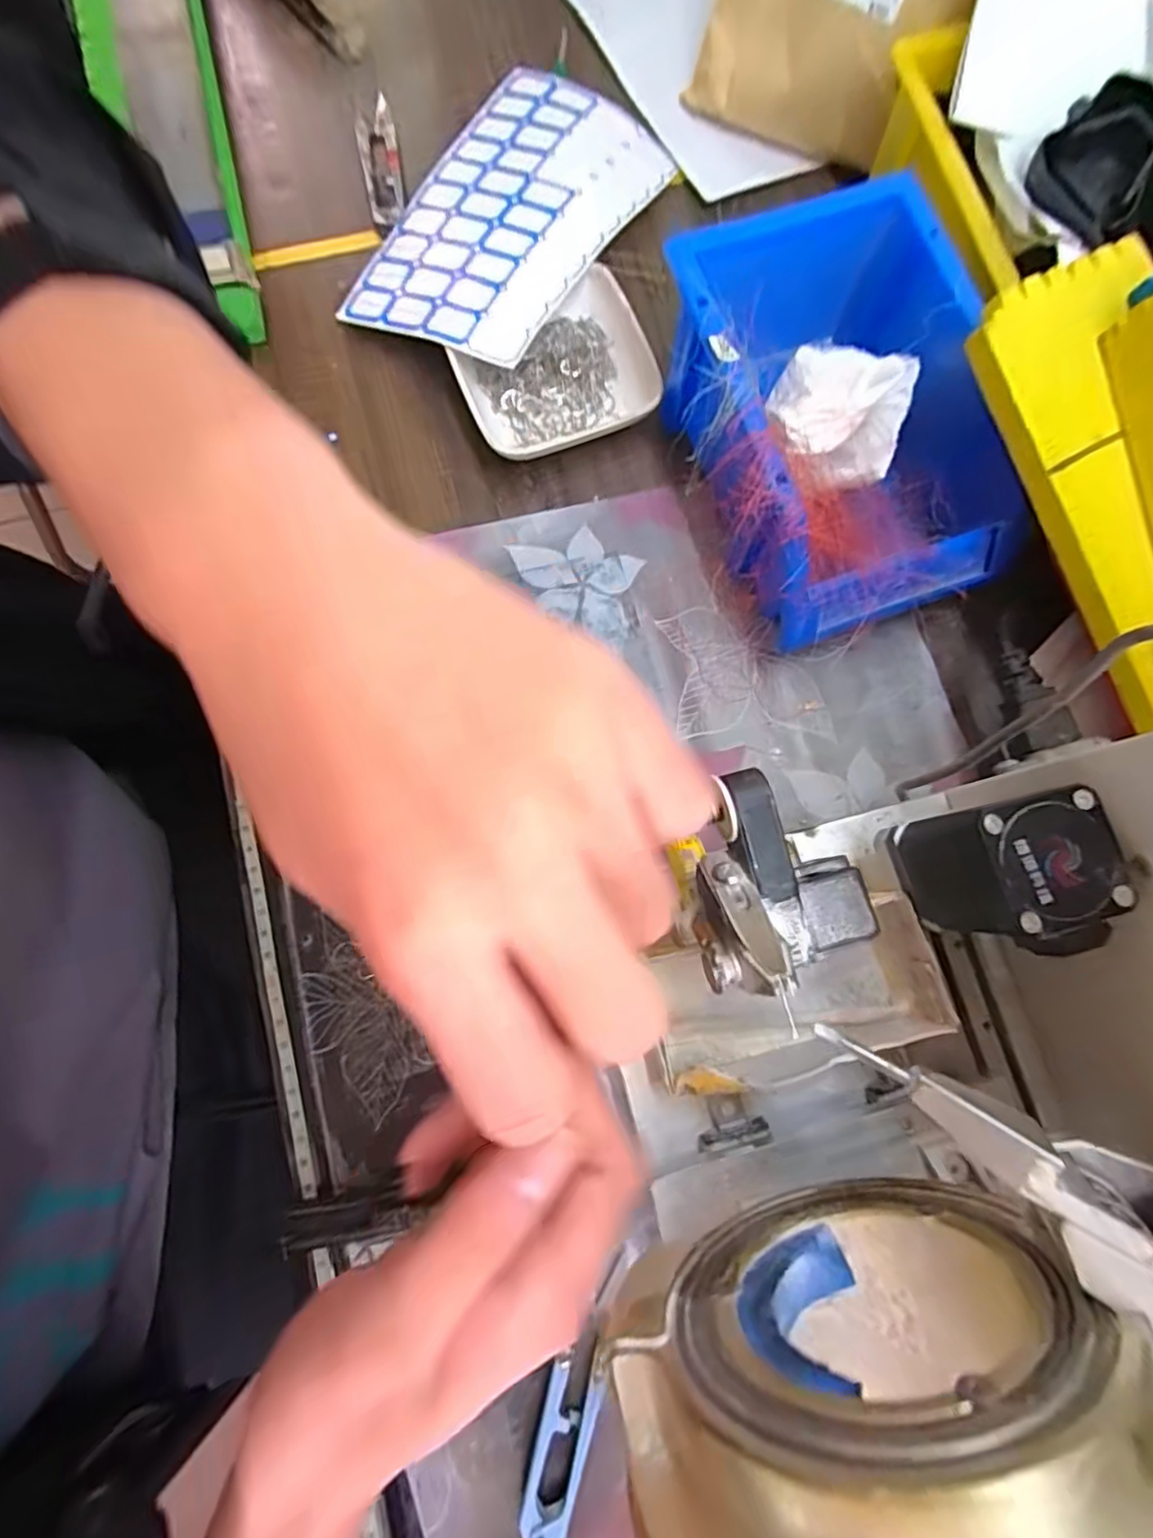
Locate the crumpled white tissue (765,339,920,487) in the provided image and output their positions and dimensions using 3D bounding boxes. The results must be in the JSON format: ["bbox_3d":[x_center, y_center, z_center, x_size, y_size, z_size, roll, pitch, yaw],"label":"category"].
[{"bbox_3d":[0.120,-0.166,0.299,0.058,0.028,0.059,21,80,3],"label":"crumpled white tissue"}]

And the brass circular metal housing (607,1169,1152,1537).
[{"bbox_3d":[0.062,0.133,0.130,0.101,0.098,0.043,-13,80,-3],"label":"brass circular metal housing"}]

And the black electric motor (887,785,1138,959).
[{"bbox_3d":[0.147,0.038,0.228,0.045,0.055,0.048,-13,80,-3],"label":"black electric motor"}]

